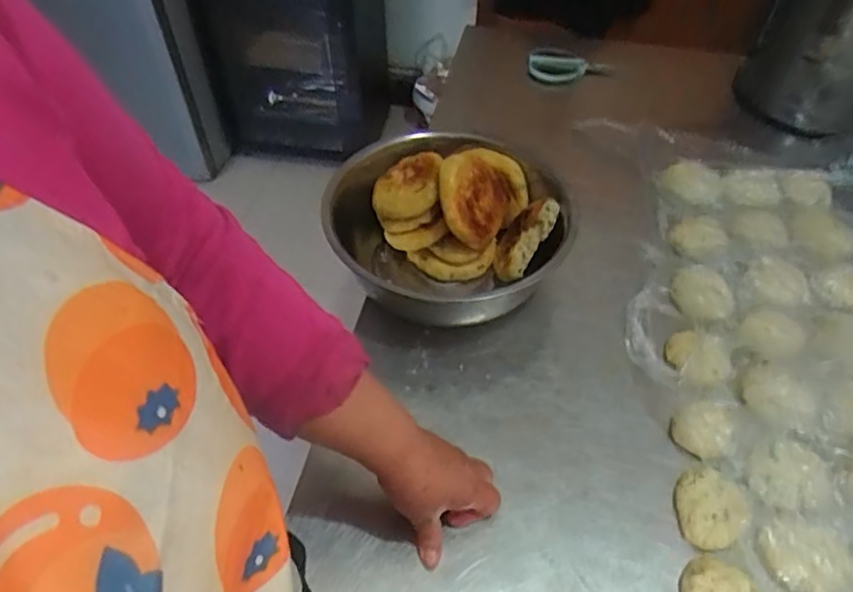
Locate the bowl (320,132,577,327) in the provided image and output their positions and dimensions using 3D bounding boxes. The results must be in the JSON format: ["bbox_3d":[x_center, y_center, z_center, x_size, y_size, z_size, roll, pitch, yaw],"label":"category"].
[{"bbox_3d":[0.019,-0.077,0.742,0.277,0.140,0.268,0,50,0],"label":"bowl"}]

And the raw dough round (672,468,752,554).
[{"bbox_3d":[0.259,0.191,0.557,0.056,0.016,0.070,-3,52,3],"label":"raw dough round"}]

